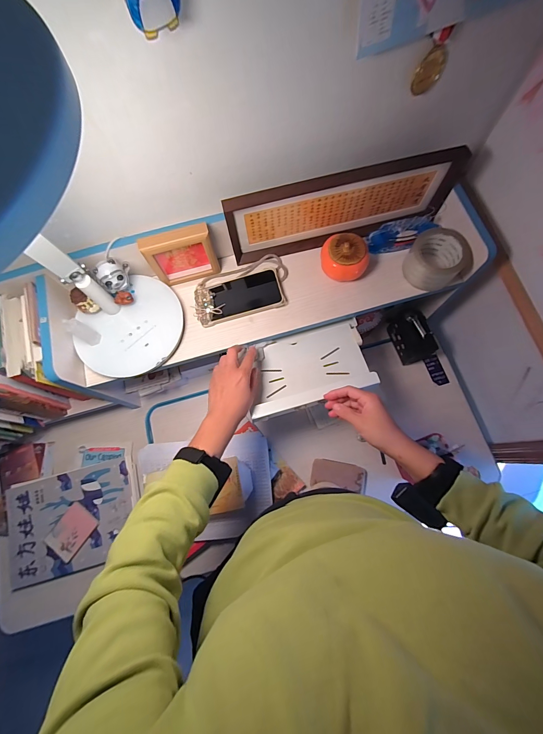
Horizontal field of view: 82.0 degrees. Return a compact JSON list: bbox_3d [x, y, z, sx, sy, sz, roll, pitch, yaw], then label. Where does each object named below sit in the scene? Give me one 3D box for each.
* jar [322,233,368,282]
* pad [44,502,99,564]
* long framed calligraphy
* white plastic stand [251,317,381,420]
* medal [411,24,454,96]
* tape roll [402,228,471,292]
[{"bbox_3d":[0.141,-0.206,0.599,0.086,0.068,0.076,-10,74,-1],"label":"jar"},{"bbox_3d":[-0.449,0.368,0.695,0.075,0.013,0.099,35,78,11],"label":"pad"},{"bbox_3d":[0.125,-0.287,0.578,0.407,0.144,0.037,-14,74,-2],"label":"long framed calligraphy"},{"bbox_3d":[0.070,-0.004,0.586,0.223,0.046,0.144,-15,74,-2],"label":"white plastic stand"},{"bbox_3d":[0.220,-0.411,0.421,0.045,0.073,0.007,-18,73,-16],"label":"medal"},{"bbox_3d":[0.309,-0.201,0.587,0.094,0.064,0.090,-1,74,2],"label":"tape roll"}]

